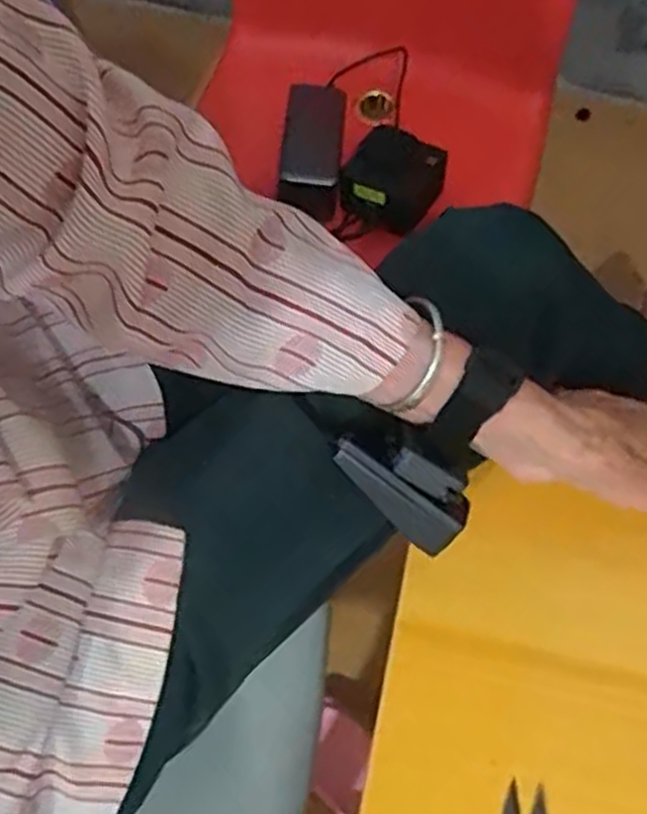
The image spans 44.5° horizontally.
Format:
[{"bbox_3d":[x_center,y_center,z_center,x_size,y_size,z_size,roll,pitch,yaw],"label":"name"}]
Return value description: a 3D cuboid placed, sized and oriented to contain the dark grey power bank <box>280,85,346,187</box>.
[{"bbox_3d":[-0.010,-0.248,0.719,0.052,0.024,0.096,5,68,3],"label":"dark grey power bank"}]

